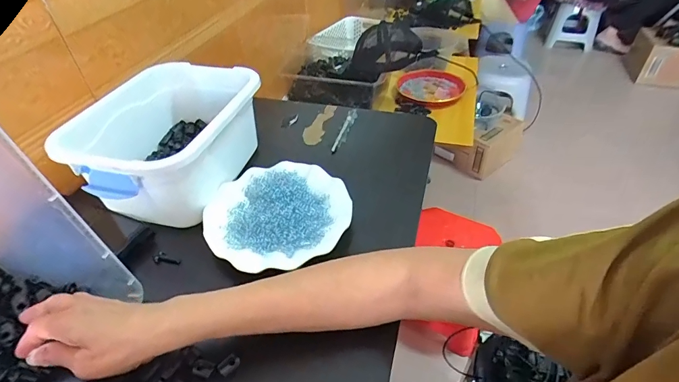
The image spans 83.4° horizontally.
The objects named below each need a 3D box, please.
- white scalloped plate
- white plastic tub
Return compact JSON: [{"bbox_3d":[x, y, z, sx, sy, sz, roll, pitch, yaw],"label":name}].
[{"bbox_3d":[-0.081,0.029,0.496,0.175,0.028,0.177,-2,42,1],"label":"white scalloped plate"},{"bbox_3d":[-0.242,-0.076,0.541,0.202,0.112,0.251,15,45,19],"label":"white plastic tub"}]

